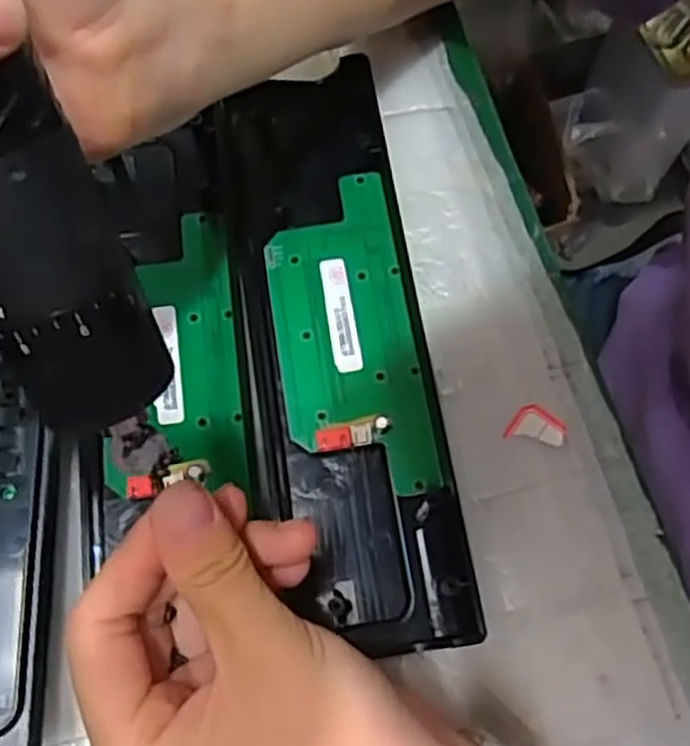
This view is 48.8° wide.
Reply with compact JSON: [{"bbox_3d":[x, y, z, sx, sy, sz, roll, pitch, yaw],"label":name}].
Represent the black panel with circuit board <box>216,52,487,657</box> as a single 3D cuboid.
[{"bbox_3d":[-0.004,-0.012,0.303,0.070,0.027,0.232,-9,71,-2],"label":"black panel with circuit board"}]

